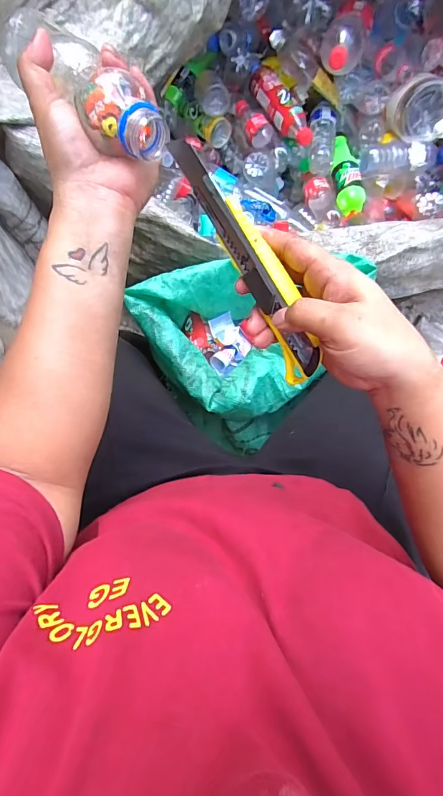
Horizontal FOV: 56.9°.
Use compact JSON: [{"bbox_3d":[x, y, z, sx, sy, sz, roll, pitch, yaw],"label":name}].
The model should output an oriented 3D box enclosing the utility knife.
[{"bbox_3d":[0.022,-0.089,0.270,0.027,0.027,0.170,-32,101,-3],"label":"utility knife"}]

